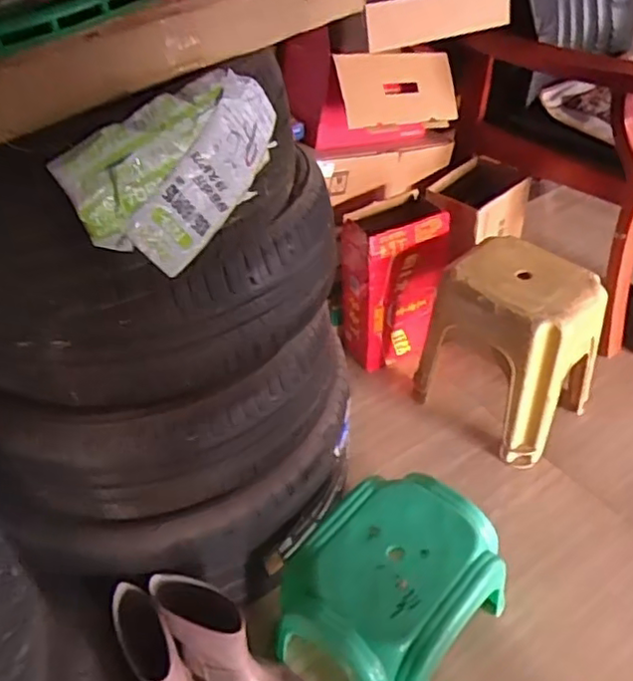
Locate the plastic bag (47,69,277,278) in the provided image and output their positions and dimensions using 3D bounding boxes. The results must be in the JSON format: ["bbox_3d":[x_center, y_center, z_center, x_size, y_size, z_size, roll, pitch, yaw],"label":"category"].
[{"bbox_3d":[-0.133,-0.189,0.689,0.034,0.157,0.252,20,60,44],"label":"plastic bag"}]

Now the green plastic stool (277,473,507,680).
[{"bbox_3d":[0.124,0.424,1.092,0.273,0.242,0.344,32,53,30],"label":"green plastic stool"}]

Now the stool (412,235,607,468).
[{"bbox_3d":[0.415,0.014,1.404,0.311,0.388,0.239,33,53,31],"label":"stool"}]

